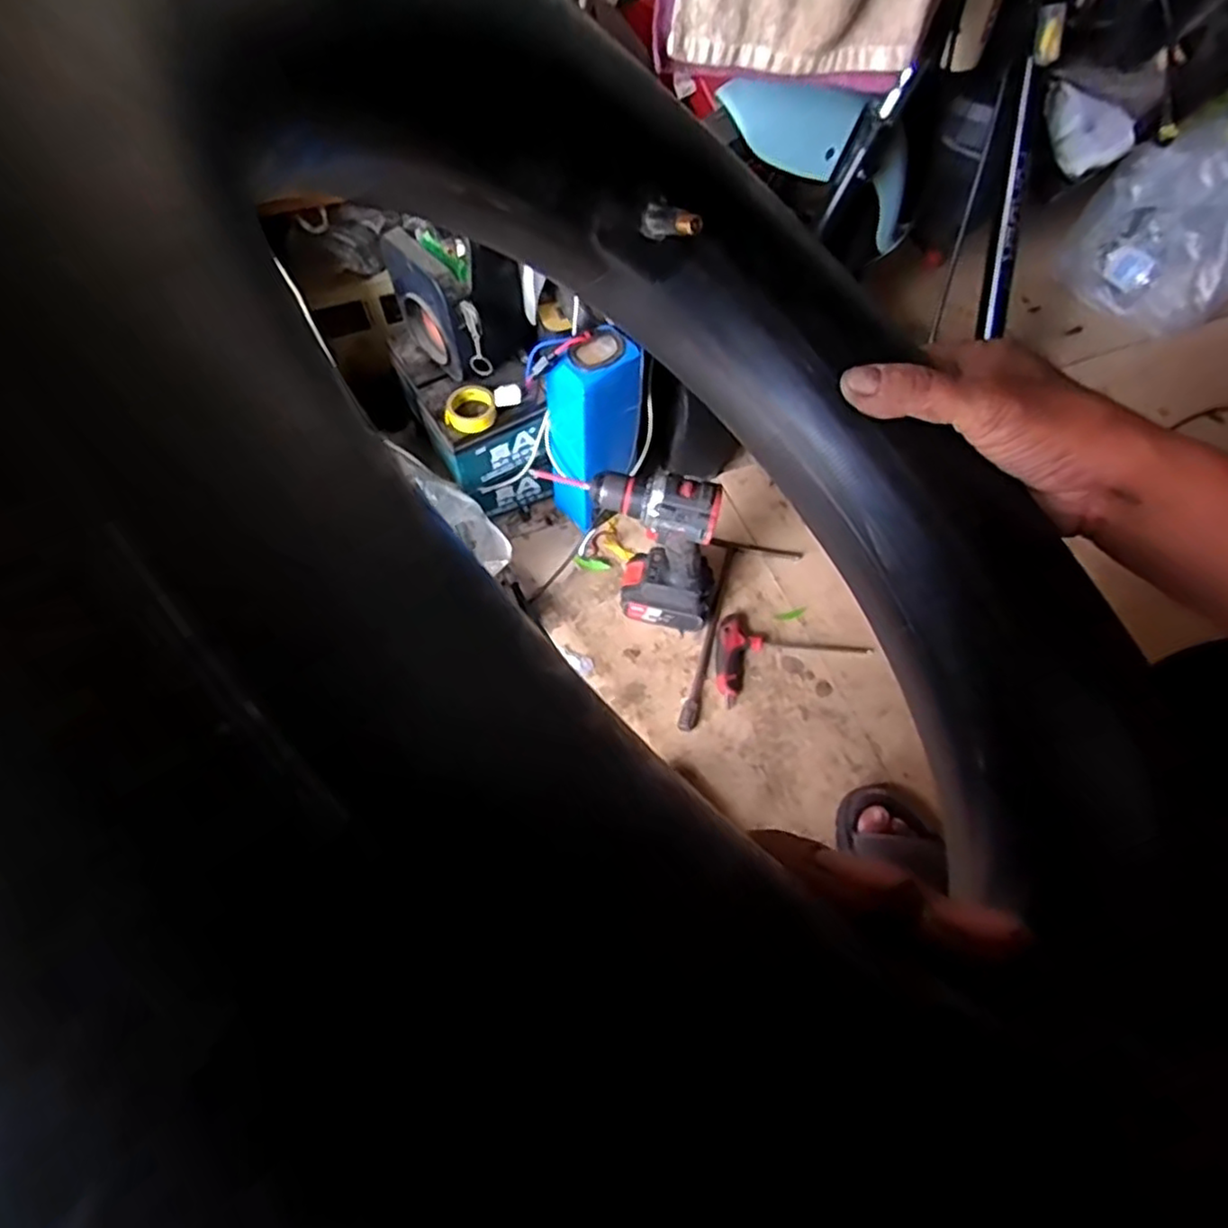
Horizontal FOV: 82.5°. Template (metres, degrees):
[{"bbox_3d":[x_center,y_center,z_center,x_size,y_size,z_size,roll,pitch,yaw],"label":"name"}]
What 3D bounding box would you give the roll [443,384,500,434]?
[{"bbox_3d":[-0.166,-0.239,0.809,0.060,0.018,0.058,0,63,0],"label":"roll"}]

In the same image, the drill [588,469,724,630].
[{"bbox_3d":[0.050,-0.071,0.827,0.150,0.248,0.070,10,64,5],"label":"drill"}]

